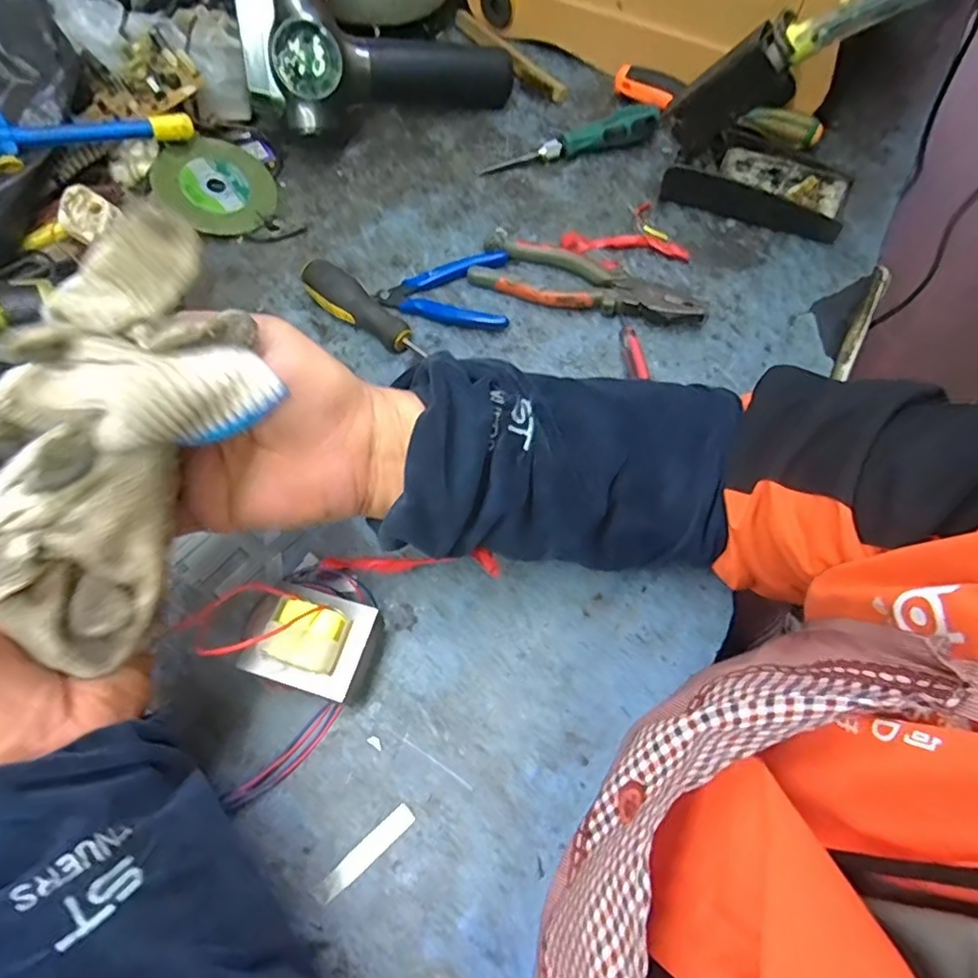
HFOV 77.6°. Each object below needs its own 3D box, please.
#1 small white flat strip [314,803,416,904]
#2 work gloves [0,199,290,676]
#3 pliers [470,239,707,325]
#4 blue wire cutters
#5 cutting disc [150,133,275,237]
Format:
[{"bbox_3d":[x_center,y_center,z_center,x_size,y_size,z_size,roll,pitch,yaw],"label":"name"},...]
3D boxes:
[{"bbox_3d":[-0.071,0.208,0.347,0.065,0.004,0.013,-40,71,-17],"label":"small white flat strip"},{"bbox_3d":[-0.141,-0.016,0.230,0.079,0.066,0.166,25,97,11],"label":"work gloves"},{"bbox_3d":[0.082,-0.171,0.514,0.192,0.021,0.055,16,66,8],"label":"pliers"},{"bbox_3d":[-0.039,-0.167,0.515,0.108,0.013,0.080,-1,65,0],"label":"blue wire cutters"},{"bbox_3d":[-0.248,-0.279,0.555,0.099,0.009,0.100,7,71,-21],"label":"cutting disc"}]

